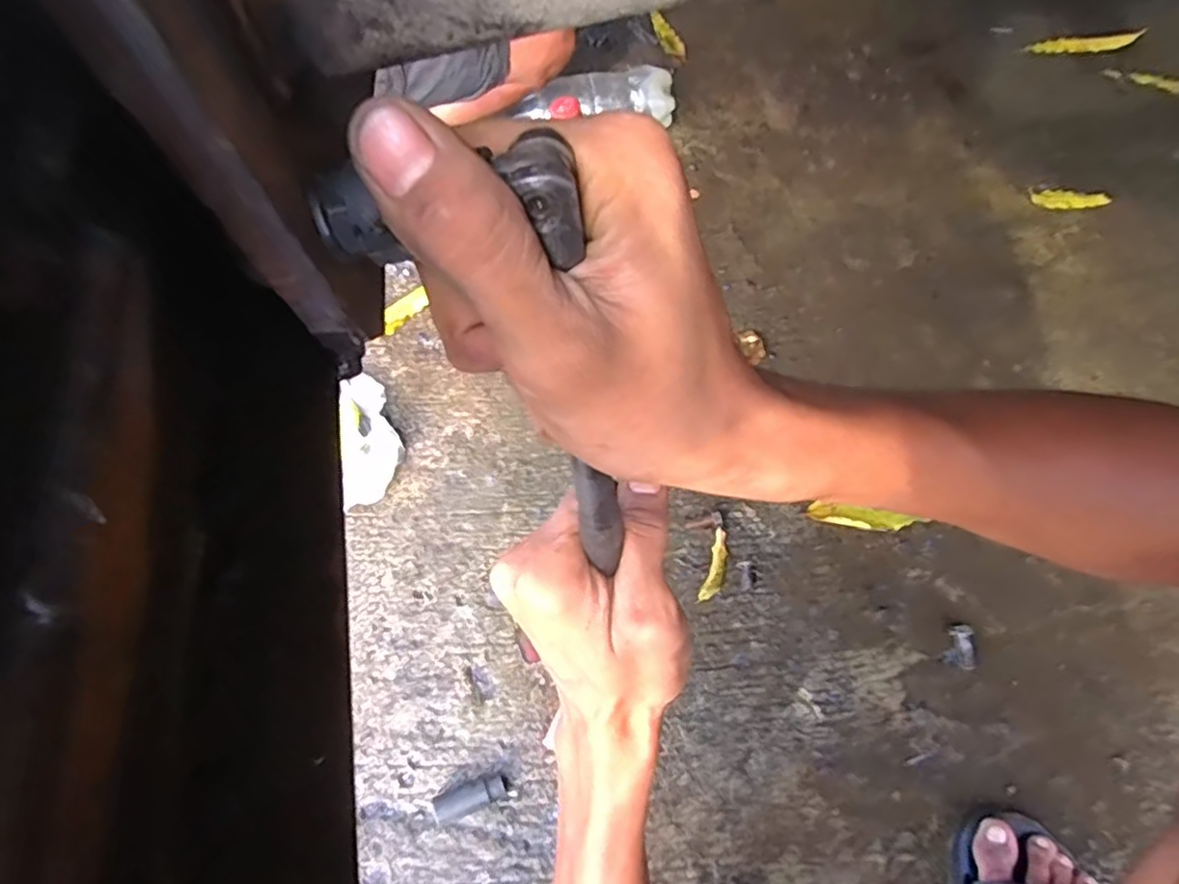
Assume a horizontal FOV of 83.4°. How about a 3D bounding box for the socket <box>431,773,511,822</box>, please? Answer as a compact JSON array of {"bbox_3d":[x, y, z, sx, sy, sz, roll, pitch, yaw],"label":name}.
[{"bbox_3d":[-0.108,0.327,0.611,0.069,0.024,0.023,-19,63,-11],"label":"socket"}]

